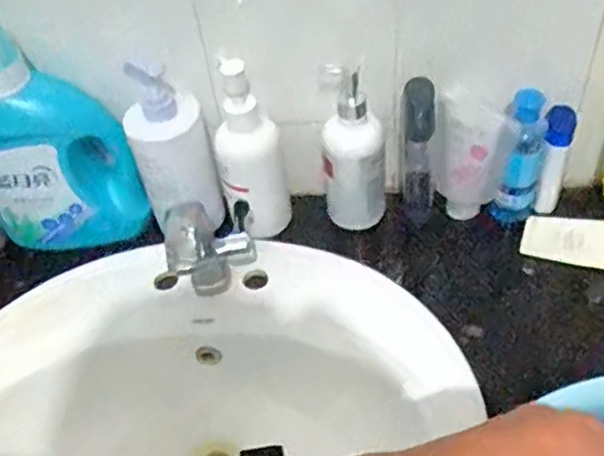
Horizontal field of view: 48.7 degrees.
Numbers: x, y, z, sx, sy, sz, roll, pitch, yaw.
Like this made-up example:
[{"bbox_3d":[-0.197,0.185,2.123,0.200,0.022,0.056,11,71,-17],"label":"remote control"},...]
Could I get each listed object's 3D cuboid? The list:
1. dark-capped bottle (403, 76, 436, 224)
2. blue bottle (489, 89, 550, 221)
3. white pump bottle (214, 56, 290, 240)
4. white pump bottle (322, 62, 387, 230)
[{"bbox_3d":[0.126,-0.079,0.719,0.032,0.172,0.034,4,48,11],"label":"dark-capped bottle"},{"bbox_3d":[0.230,-0.071,0.703,0.043,0.158,0.037,14,51,19],"label":"blue bottle"},{"bbox_3d":[-0.058,-0.074,0.697,0.072,0.209,0.056,-10,47,-2],"label":"white pump bottle"},{"bbox_3d":[0.053,-0.082,0.713,0.066,0.183,0.054,-3,47,4],"label":"white pump bottle"}]

